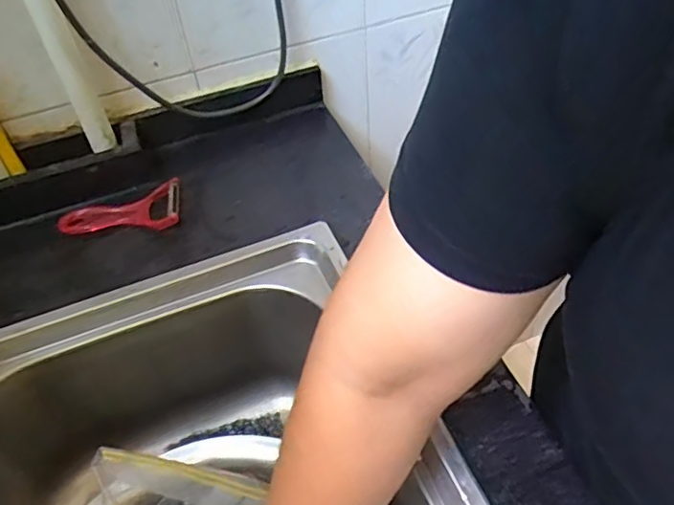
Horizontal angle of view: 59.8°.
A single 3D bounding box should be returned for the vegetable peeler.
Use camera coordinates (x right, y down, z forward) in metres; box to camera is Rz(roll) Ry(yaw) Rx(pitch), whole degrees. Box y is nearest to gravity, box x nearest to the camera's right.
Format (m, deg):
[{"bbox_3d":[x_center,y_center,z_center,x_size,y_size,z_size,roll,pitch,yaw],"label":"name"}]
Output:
[{"bbox_3d":[-0.209,-0.040,0.568,0.116,0.019,0.056,-8,47,-2],"label":"vegetable peeler"}]

